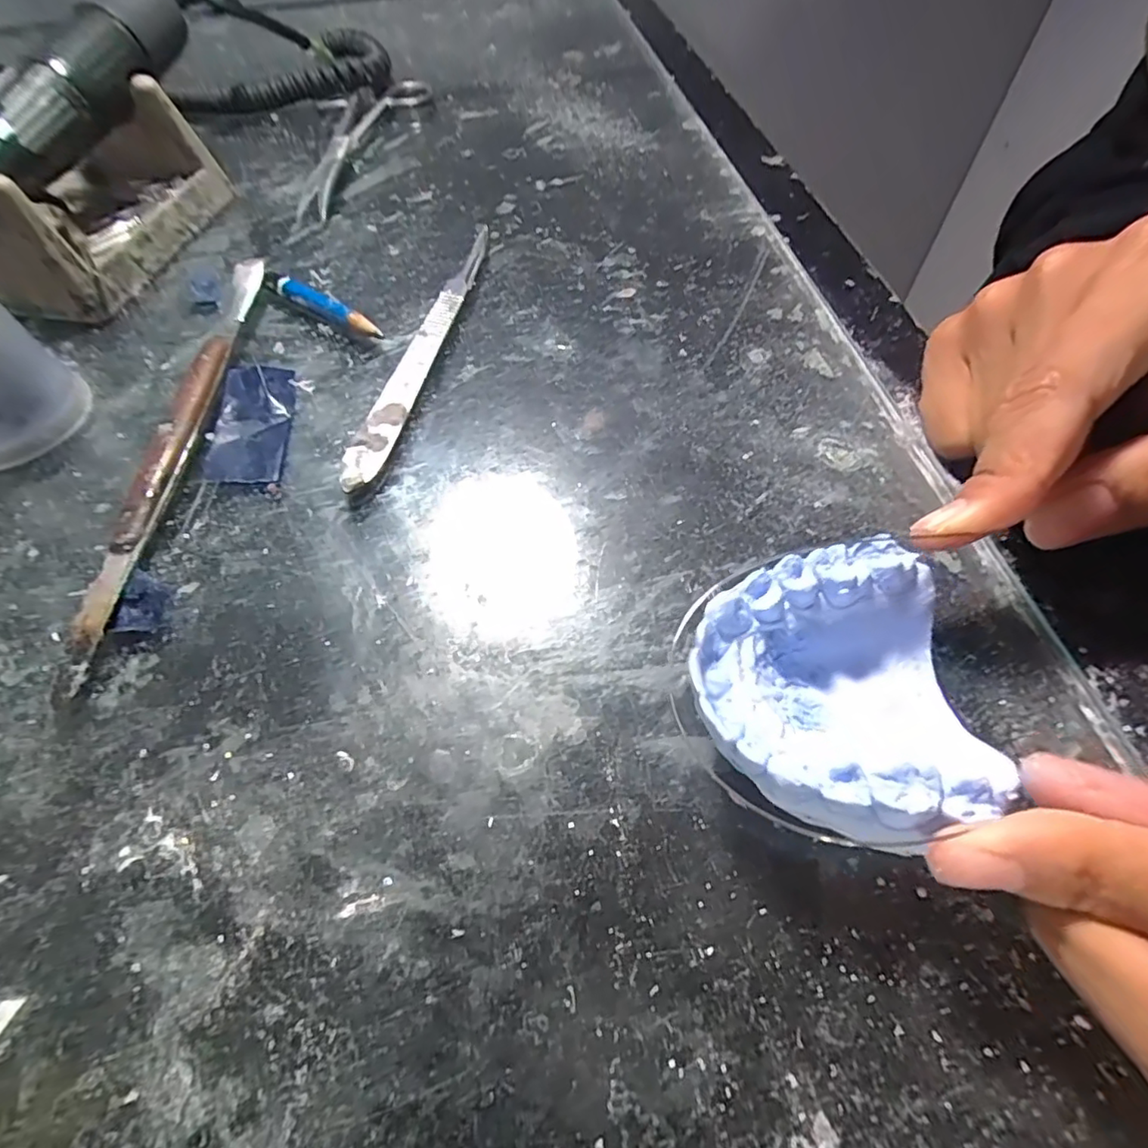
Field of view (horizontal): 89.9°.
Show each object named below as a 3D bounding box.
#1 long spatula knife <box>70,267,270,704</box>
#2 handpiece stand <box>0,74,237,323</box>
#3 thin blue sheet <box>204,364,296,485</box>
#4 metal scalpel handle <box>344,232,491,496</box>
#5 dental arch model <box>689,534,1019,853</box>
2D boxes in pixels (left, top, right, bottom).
[{"bbox_3d":[-0.120,-0.044,0.176,0.012,0.011,0.162,0,58,1],"label":"long spatula knife"},{"bbox_3d":[-0.190,-0.147,0.224,0.062,0.040,0.099,3,58,3],"label":"handpiece stand"},{"bbox_3d":[-0.101,-0.048,0.181,0.022,0.004,0.046,-1,63,-8],"label":"thin blue sheet"},{"bbox_3d":[-0.052,-0.083,0.201,0.014,0.005,0.138,10,58,7],"label":"metal scalpel handle"},{"bbox_3d":[0.054,0.024,0.116,0.057,0.018,0.054,-18,59,-11],"label":"dental arch model"}]

